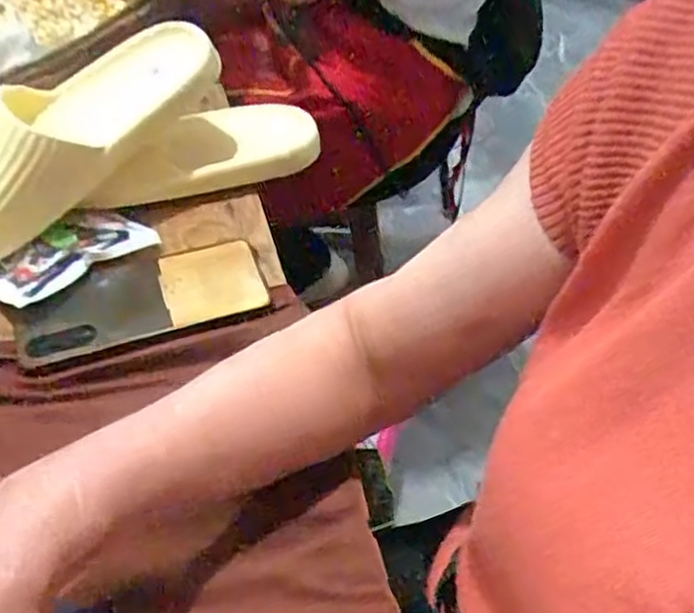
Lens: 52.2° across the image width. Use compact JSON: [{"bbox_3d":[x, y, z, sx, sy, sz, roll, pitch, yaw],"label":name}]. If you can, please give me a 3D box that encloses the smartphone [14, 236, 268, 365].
[{"bbox_3d":[-0.140,-0.006,0.483,0.162,0.011,0.072,-17,51,-20],"label":"smartphone"}]

